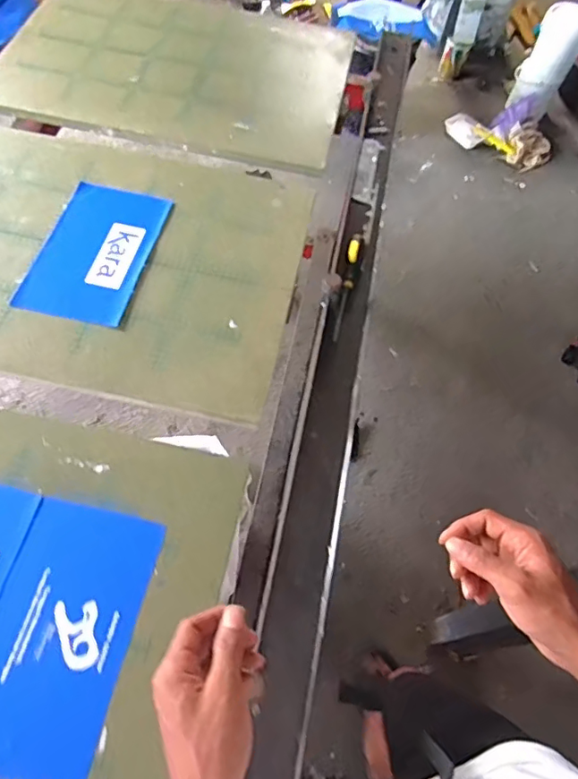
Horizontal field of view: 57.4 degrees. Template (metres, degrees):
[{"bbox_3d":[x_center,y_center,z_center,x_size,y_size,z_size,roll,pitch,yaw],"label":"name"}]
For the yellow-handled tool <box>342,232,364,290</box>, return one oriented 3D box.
[{"bbox_3d":[0.098,-0.201,0.808,0.025,0.019,0.110,14,61,4],"label":"yellow-handled tool"}]

